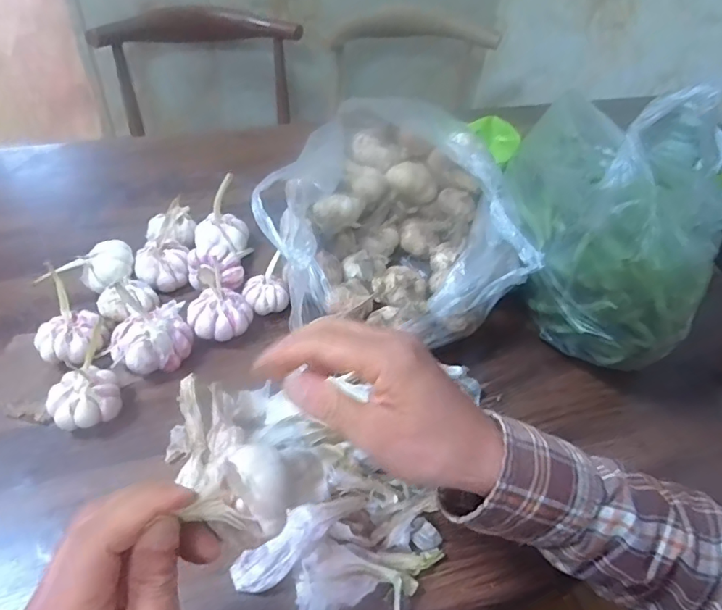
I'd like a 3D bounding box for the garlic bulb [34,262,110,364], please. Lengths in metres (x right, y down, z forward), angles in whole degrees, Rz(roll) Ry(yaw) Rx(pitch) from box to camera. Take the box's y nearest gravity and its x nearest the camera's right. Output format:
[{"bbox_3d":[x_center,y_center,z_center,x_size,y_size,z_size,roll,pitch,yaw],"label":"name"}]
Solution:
[{"bbox_3d":[-0.247,0.020,0.436,0.056,0.071,0.052,-28,56,-29],"label":"garlic bulb"}]

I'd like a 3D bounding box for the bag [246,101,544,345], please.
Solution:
[{"bbox_3d":[0.051,-0.070,0.498,0.220,0.137,0.191,26,49,17],"label":"bag"}]

